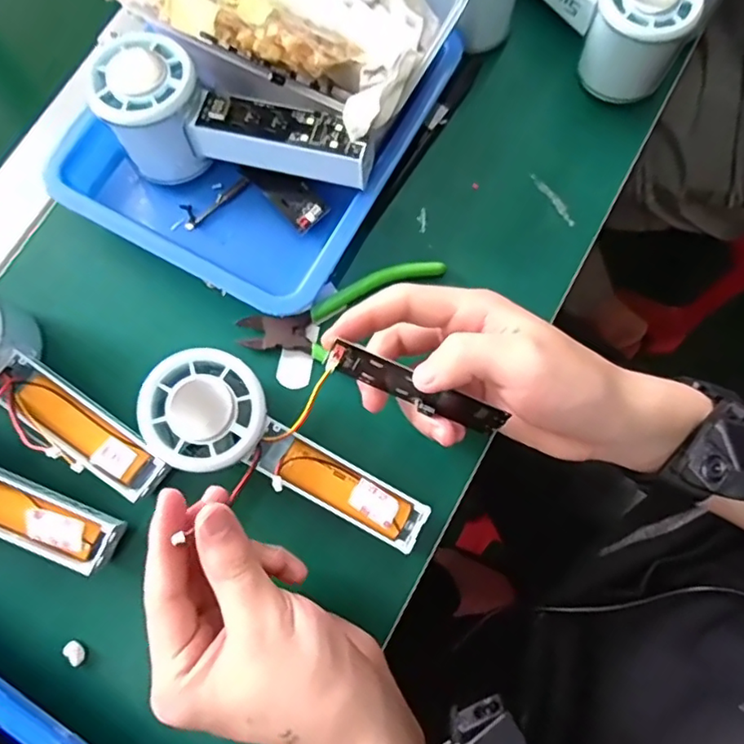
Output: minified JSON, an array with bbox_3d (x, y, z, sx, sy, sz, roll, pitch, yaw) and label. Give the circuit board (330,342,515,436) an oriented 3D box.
[{"bbox_3d":[0.021,0.009,0.277,0.089,0.019,0.006,25,50,-10],"label":"circuit board"}]

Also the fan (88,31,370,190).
[{"bbox_3d":[-0.073,-0.141,0.318,0.143,0.045,0.057,6,78,0],"label":"fan"}]

